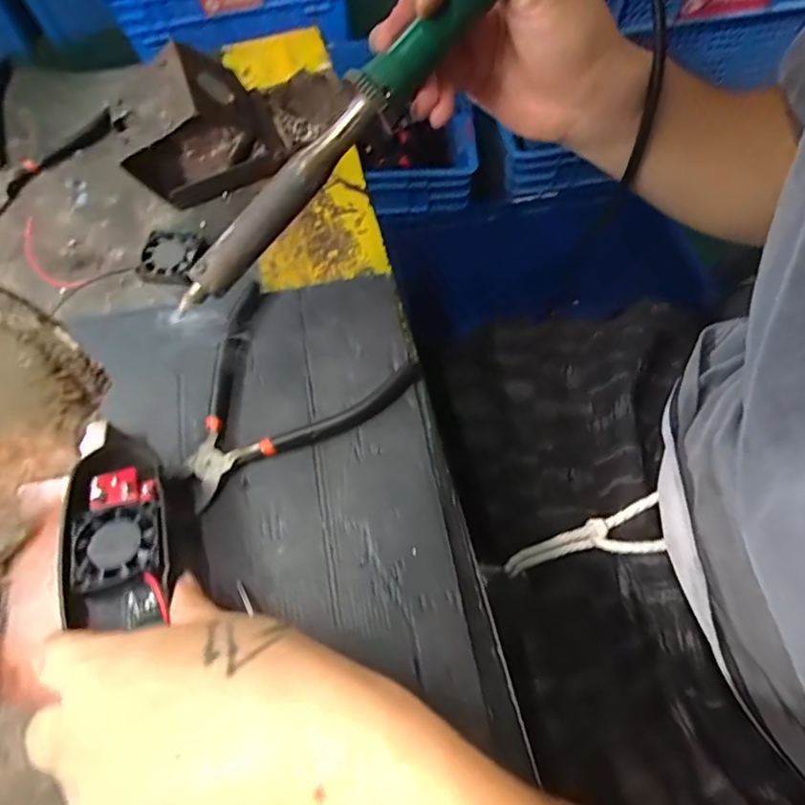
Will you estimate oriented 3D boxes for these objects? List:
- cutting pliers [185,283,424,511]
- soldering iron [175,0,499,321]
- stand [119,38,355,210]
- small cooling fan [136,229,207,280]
[{"bbox_3d":[-0.076,-0.019,0.353,0.148,0.020,0.106,-29,67,-10],"label":"cutting pliers"},{"bbox_3d":[-0.019,-0.140,0.271,0.259,0.019,0.019,-44,69,7],"label":"soldering iron"},{"bbox_3d":[-0.121,-0.217,0.419,0.169,0.080,0.070,-24,66,-8],"label":"stand"},{"bbox_3d":[-0.165,-0.105,0.407,0.041,0.013,0.041,4,65,5],"label":"small cooling fan"}]

